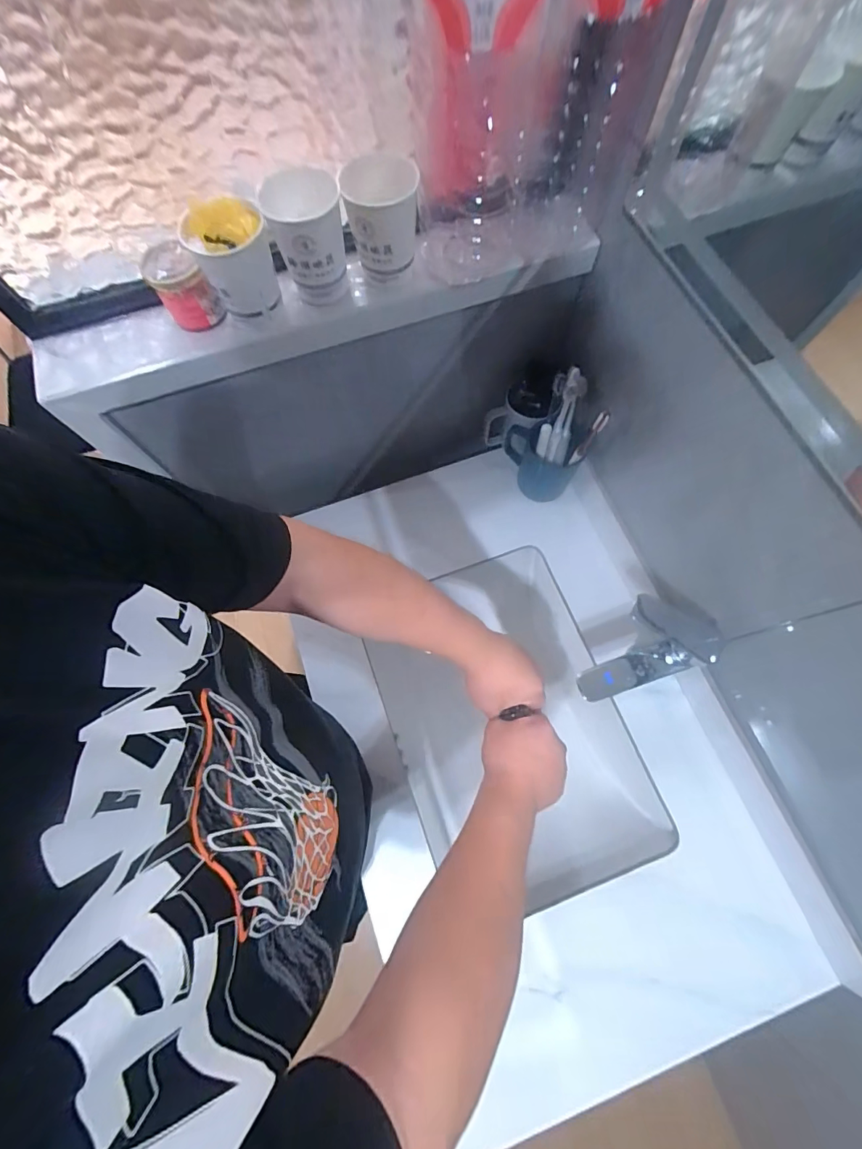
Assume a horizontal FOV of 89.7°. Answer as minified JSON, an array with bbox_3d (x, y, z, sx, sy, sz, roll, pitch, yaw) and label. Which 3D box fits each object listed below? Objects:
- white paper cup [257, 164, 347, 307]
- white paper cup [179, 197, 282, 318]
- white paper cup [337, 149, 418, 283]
[{"bbox_3d":[-0.112,-0.312,0.412,0.064,0.089,0.069,0,72,1],"label":"white paper cup"},{"bbox_3d":[-0.180,-0.291,0.394,0.064,0.078,0.077,-24,73,-6],"label":"white paper cup"},{"bbox_3d":[-0.046,-0.344,0.416,0.070,0.074,0.078,-9,72,-1],"label":"white paper cup"}]

